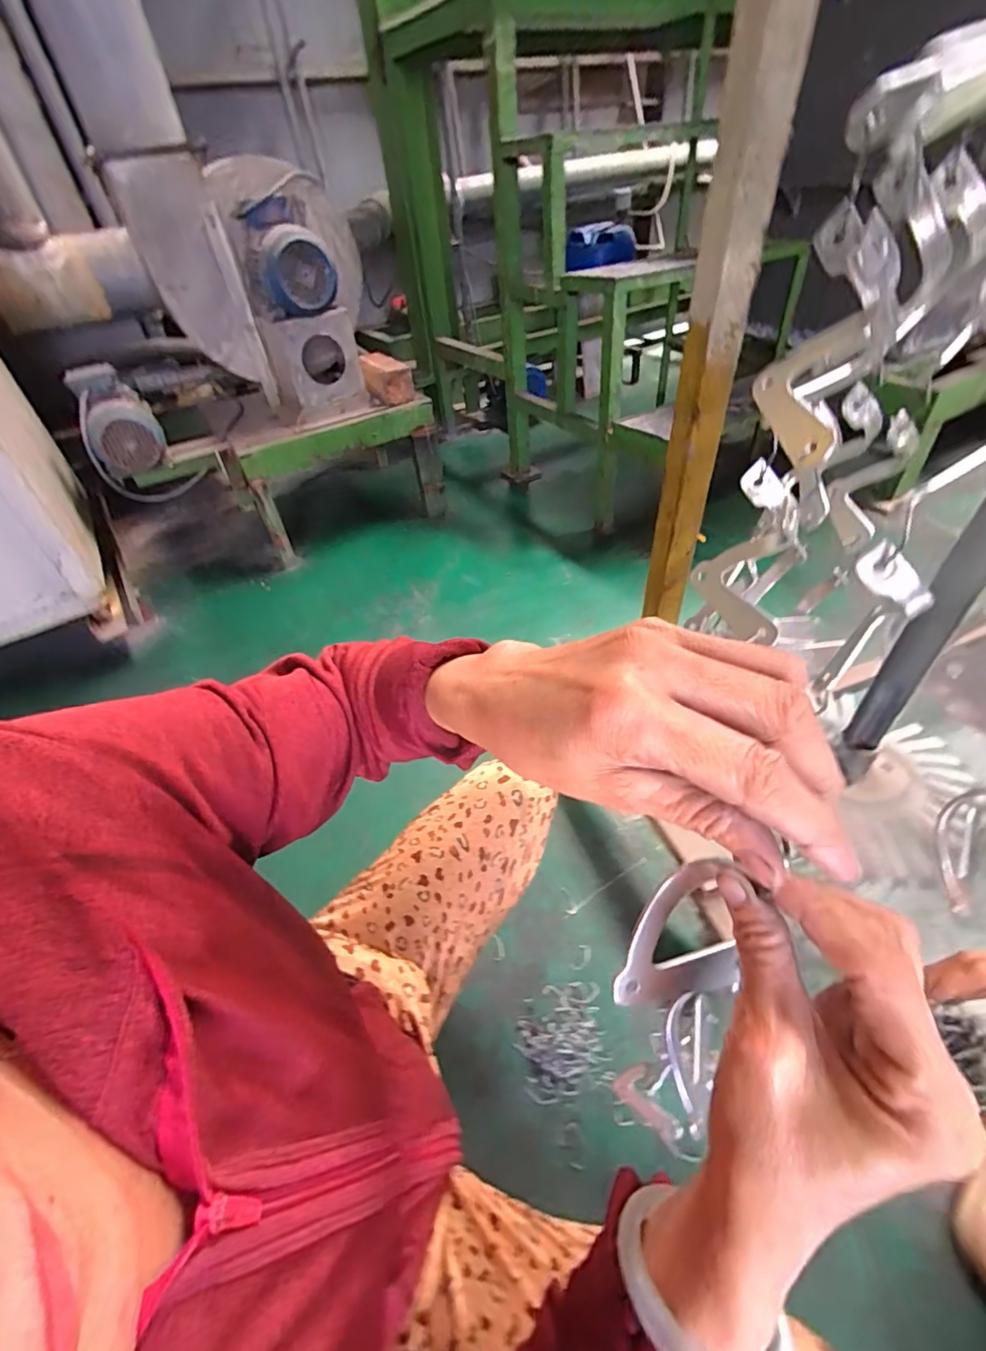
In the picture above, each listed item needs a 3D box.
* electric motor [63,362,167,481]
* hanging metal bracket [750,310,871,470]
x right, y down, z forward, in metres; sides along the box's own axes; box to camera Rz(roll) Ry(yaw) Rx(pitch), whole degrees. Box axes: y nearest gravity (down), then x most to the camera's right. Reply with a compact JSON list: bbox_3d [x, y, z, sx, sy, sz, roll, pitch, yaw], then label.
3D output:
[{"bbox_3d":[-0.894,-0.601,1.247,0.156,0.220,0.225,-27,49,-19],"label":"electric motor"},{"bbox_3d":[0.170,-0.154,0.289,0.048,0.073,0.011,20,51,24],"label":"hanging metal bracket"}]

